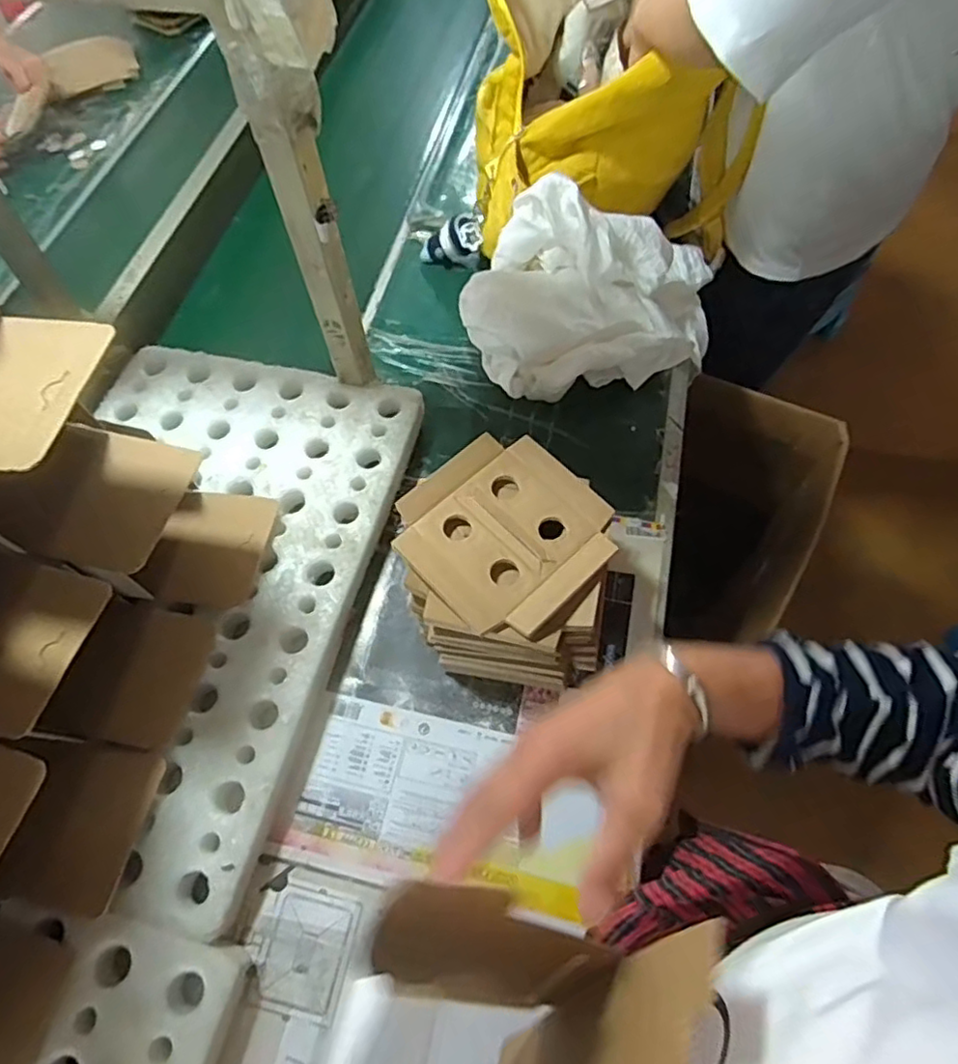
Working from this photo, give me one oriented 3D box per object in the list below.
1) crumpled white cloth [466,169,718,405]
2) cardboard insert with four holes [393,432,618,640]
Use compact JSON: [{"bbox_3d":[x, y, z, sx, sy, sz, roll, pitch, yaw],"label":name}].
[{"bbox_3d":[0.143,-0.276,0.713,0.315,0.156,0.169,-11,63,-4],"label":"crumpled white cloth"},{"bbox_3d":[0.025,-0.002,0.555,0.165,0.017,0.169,-41,69,-17],"label":"cardboard insert with four holes"}]

